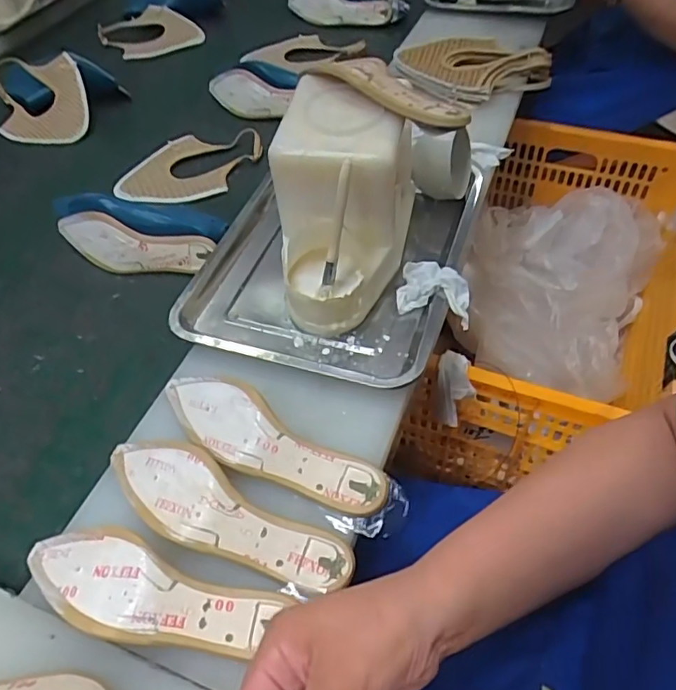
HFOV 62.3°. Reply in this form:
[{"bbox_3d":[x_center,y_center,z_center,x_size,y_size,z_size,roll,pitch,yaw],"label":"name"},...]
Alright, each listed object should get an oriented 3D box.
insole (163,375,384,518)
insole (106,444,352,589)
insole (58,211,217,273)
[{"bbox_3d":[-0.073,0.091,0.517,0.242,0.034,0.071,27,59,23],"label":"insole"},{"bbox_3d":[-0.106,0.143,0.474,0.240,0.030,0.072,25,58,21],"label":"insole"},{"bbox_3d":[-0.285,-0.137,0.758,0.237,0.055,0.047,12,54,13],"label":"insole"}]

